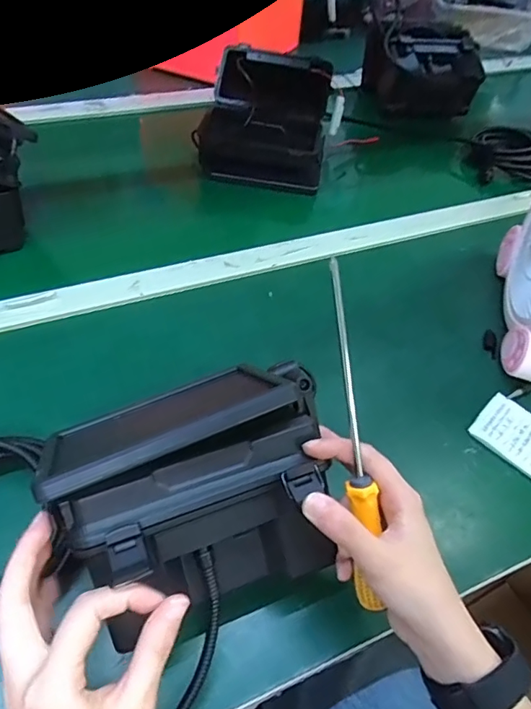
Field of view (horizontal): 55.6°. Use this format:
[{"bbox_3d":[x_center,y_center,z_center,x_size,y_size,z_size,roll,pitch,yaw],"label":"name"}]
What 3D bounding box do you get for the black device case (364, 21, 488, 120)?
[{"bbox_3d":[0.286,-0.527,0.933,0.191,0.113,0.155,8,51,0],"label":"black device case"}]

